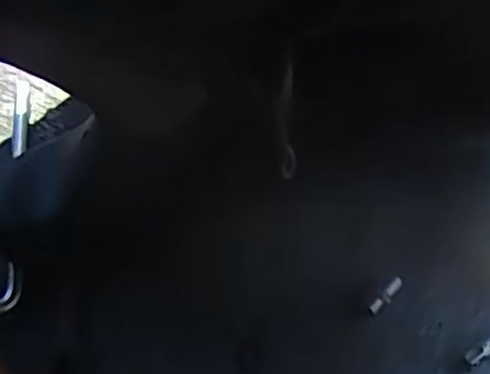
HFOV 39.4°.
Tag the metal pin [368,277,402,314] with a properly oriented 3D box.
[{"bbox_3d":[0.124,0.096,0.598,0.038,0.010,0.010,-42,67,-17],"label":"metal pin"}]

